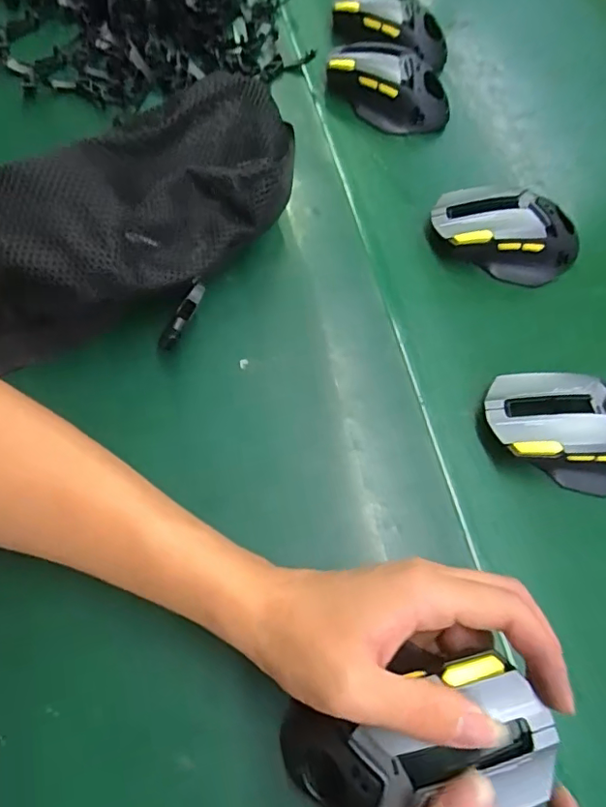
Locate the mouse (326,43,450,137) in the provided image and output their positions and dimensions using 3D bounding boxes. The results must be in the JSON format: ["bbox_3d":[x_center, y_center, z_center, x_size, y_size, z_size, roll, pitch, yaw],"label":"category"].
[{"bbox_3d":[0.076,-0.277,0.480,0.104,0.045,0.061,40,67,11],"label":"mouse"}]

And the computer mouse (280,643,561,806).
[{"bbox_3d":[0.043,0.149,0.240,0.124,0.033,0.064,-24,65,16],"label":"computer mouse"}]

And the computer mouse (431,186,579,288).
[{"bbox_3d":[0.154,-0.128,0.417,0.116,0.040,0.059,15,66,1],"label":"computer mouse"}]

